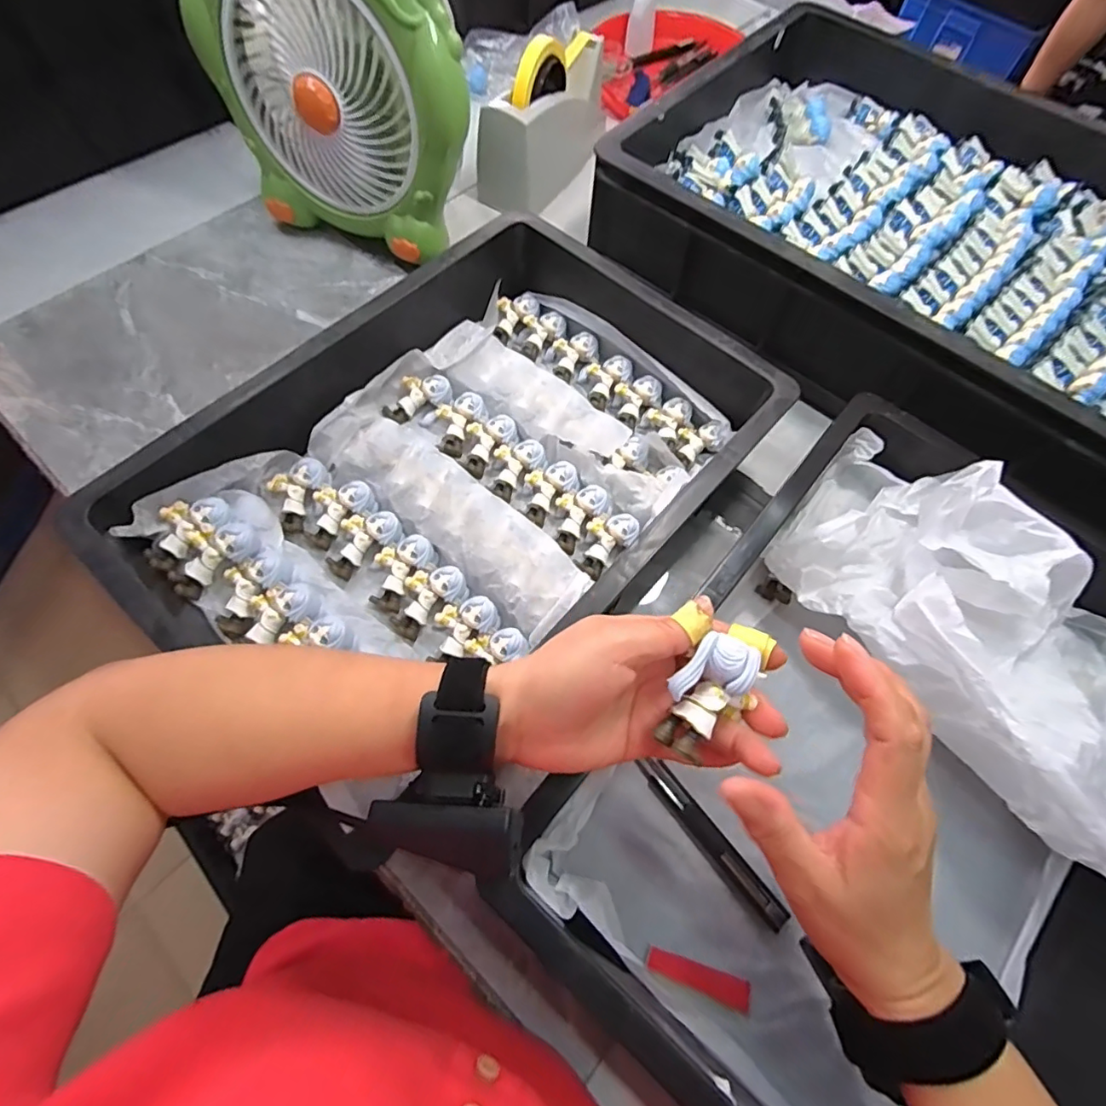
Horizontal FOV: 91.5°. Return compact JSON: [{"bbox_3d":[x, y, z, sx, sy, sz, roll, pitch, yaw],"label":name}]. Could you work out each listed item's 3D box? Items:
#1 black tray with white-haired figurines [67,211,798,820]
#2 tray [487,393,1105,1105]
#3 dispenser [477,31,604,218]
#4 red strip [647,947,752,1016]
[{"bbox_3d":[-0.066,-0.063,0.427,0.305,0.089,0.438,41,70,15],"label":"black tray with white-haired figurines"},{"bbox_3d":[0.225,0.119,0.354,0.300,0.095,0.462,39,70,14],"label":"tray"},{"bbox_3d":[-0.009,-0.502,0.615,0.080,0.120,0.195,25,67,8],"label":"dispenser"},{"bbox_3d":[0.090,0.261,0.331,0.064,0.004,0.015,20,66,6],"label":"red strip"}]

